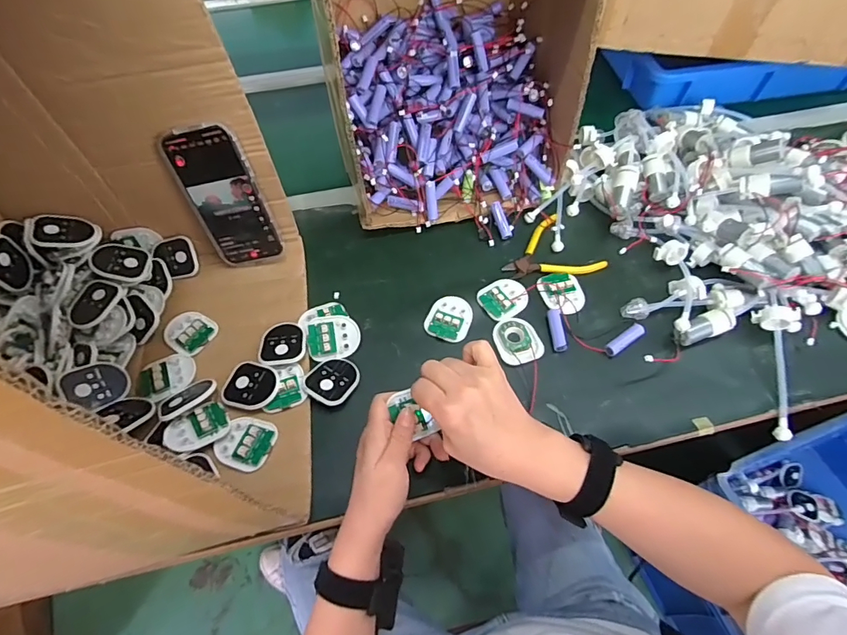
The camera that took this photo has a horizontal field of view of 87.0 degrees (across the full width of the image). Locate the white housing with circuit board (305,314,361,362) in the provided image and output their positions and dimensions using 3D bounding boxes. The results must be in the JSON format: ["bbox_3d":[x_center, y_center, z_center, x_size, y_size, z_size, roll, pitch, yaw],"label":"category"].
[{"bbox_3d":[-0.103,0.021,0.508,0.058,0.010,0.052,-16,80,-13],"label":"white housing with circuit board"}]

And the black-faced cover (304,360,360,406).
[{"bbox_3d":[-0.098,0.068,0.483,0.055,0.009,0.055,31,48,17],"label":"black-faced cover"}]

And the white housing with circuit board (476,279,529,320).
[{"bbox_3d":[0.098,-0.025,0.541,0.059,0.008,0.054,-26,60,-15],"label":"white housing with circuit board"}]

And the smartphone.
[{"bbox_3d":[-0.227,-0.135,0.517,0.079,0.168,0.013,-10,42,1],"label":"smartphone"}]

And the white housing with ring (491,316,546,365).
[{"bbox_3d":[0.107,0.025,0.501,0.049,0.008,0.060,-16,59,-9],"label":"white housing with ring"}]

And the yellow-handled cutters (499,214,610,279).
[{"bbox_3d":[0.160,-0.077,0.569,0.105,0.014,0.099,-31,62,-17],"label":"yellow-handled cutters"}]

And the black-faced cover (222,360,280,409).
[{"bbox_3d":[-0.185,0.072,0.472,0.060,0.009,0.050,24,61,16],"label":"black-faced cover"}]

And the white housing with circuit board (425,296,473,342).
[{"bbox_3d":[0.032,0.001,0.528,0.049,0.011,0.058,19,60,12],"label":"white housing with circuit board"}]

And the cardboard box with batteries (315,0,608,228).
[{"bbox_3d":[0.025,-0.348,0.553,0.283,0.354,0.308,-8,58,-4],"label":"cardboard box with batteries"}]

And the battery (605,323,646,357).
[{"bbox_3d":[0.227,0.025,0.500,0.057,0.017,0.015,-30,62,-17],"label":"battery"}]

